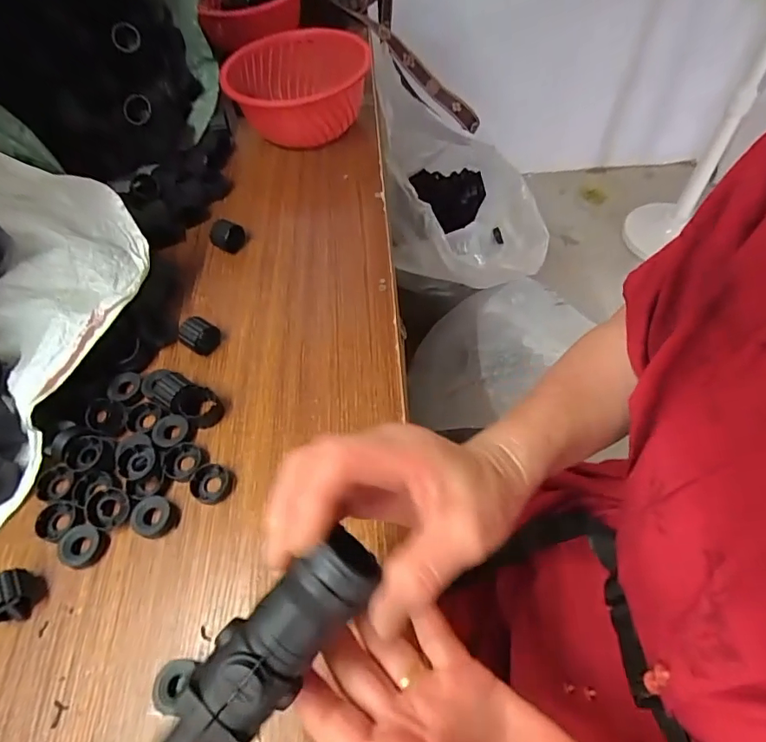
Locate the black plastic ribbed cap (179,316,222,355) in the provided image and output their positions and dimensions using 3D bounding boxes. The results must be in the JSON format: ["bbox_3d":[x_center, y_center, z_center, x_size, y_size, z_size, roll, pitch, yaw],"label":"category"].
[{"bbox_3d":[-0.169,-0.031,0.460,0.021,0.033,0.030,37,67,25],"label":"black plastic ribbed cap"}]

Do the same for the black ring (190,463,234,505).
[{"bbox_3d":[-0.134,0.088,0.388,0.031,0.009,0.030,-2,57,3],"label":"black ring"}]

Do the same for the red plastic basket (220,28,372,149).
[{"bbox_3d":[-0.110,-0.359,0.642,0.178,0.073,0.178,0,56,6],"label":"red plastic basket"}]

